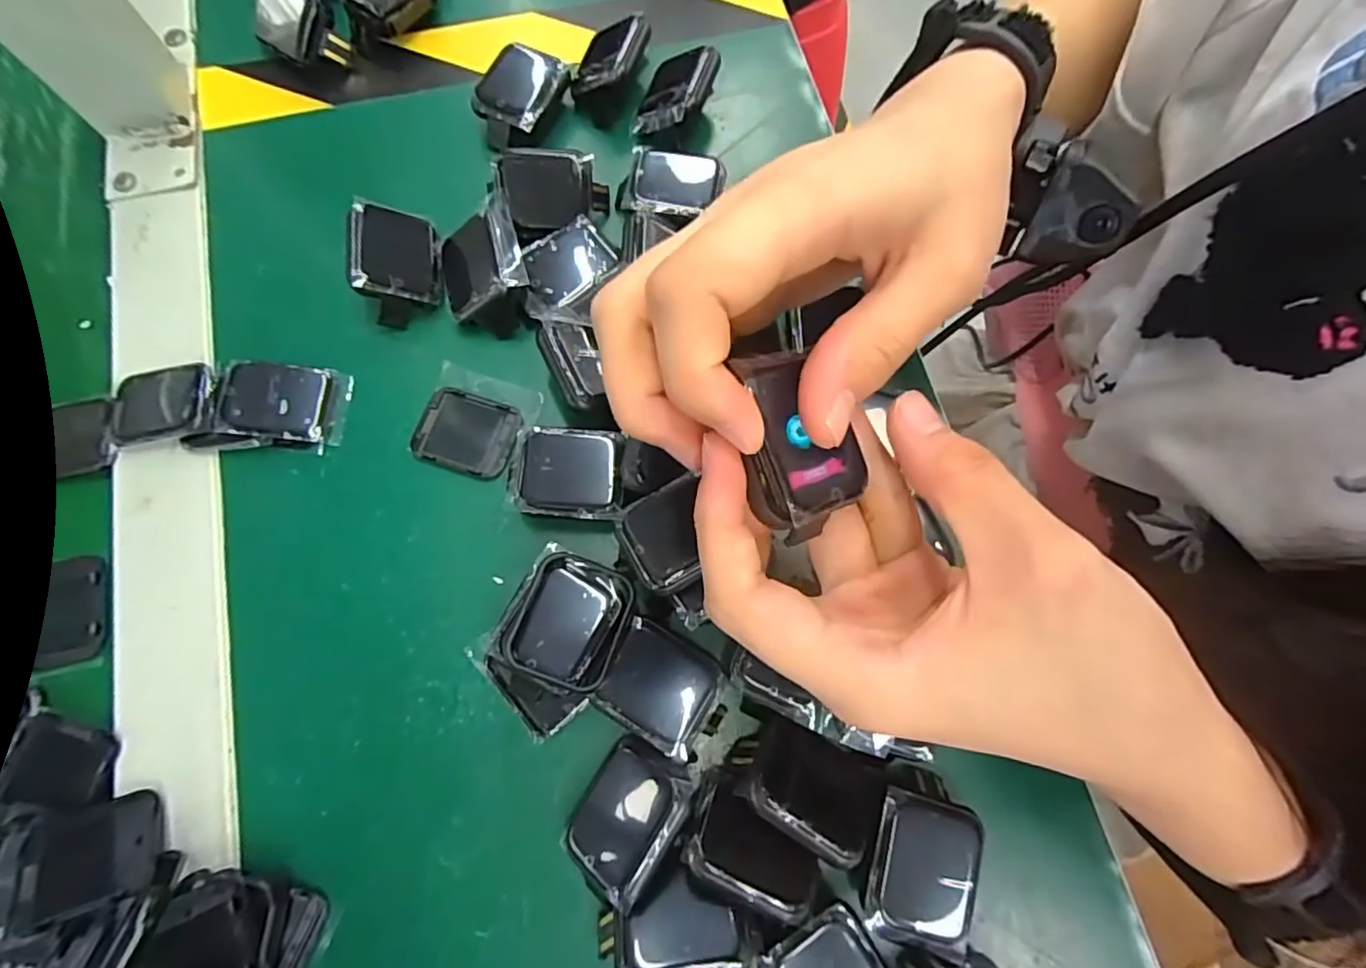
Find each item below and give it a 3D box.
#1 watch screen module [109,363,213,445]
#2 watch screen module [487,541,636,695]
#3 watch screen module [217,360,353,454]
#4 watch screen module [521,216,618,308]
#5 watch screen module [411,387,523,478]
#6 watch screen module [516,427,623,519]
[{"bbox_3d":[-0.212,-0.033,0.245,0.043,0.005,0.032,-11,75,-5],"label":"watch screen module"},{"bbox_3d":[-0.041,0.046,0.212,0.040,0.010,0.045,21,62,3],"label":"watch screen module"},{"bbox_3d":[-0.162,-0.034,0.246,0.046,0.004,0.033,4,69,-19],"label":"watch screen module"},{"bbox_3d":[-0.049,-0.094,0.257,0.038,0.006,0.032,-35,78,-13],"label":"watch screen module"},{"bbox_3d":[-0.090,-0.022,0.251,0.042,0.004,0.033,16,74,3],"label":"watch screen module"},{"bbox_3d":[-0.044,-0.005,0.233,0.038,0.004,0.035,5,72,-4],"label":"watch screen module"}]

